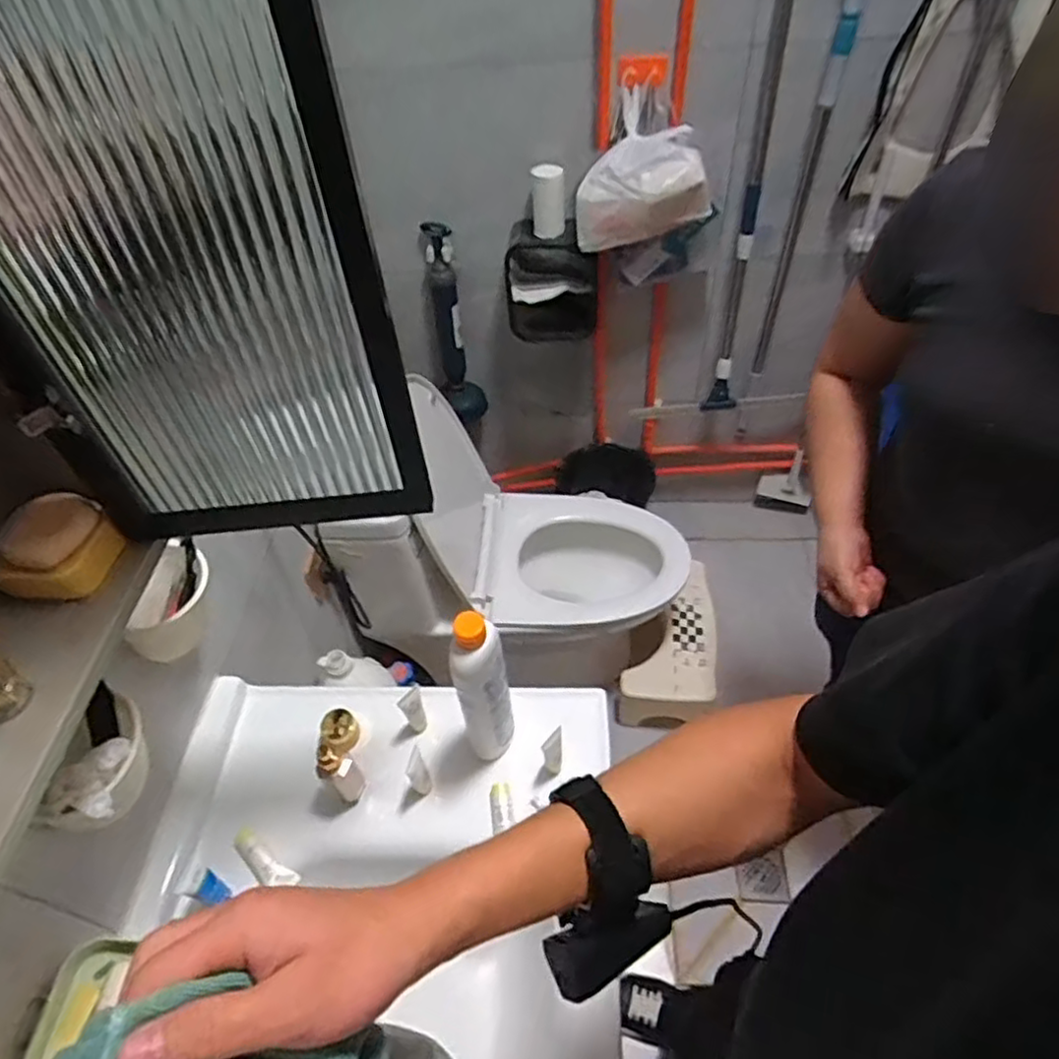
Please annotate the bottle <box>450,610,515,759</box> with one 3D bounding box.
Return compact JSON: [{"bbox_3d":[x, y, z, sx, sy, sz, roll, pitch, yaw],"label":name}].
[{"bbox_3d":[-0.049,0.171,0.724,0.053,0.249,0.051,-2,48,2],"label":"bottle"}]

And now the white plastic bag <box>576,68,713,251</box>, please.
[{"bbox_3d":[0.216,-0.672,1.271,0.239,0.260,0.133,7,49,10],"label":"white plastic bag"}]

